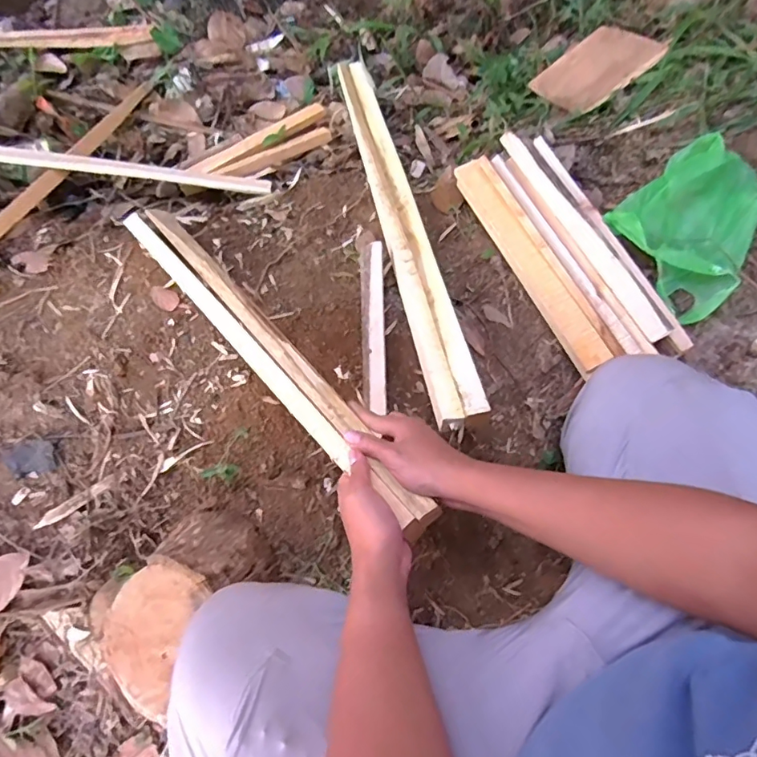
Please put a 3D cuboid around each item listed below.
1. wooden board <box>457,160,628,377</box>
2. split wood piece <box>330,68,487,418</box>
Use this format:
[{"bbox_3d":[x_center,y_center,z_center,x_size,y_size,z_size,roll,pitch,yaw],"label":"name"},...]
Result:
[{"bbox_3d":[0.234,-0.183,0.763,0.055,0.041,0.390,-22,69,-8],"label":"wooden board"},{"bbox_3d":[0.017,-0.331,0.884,0.064,0.033,0.963,-10,54,-4],"label":"split wood piece"}]

